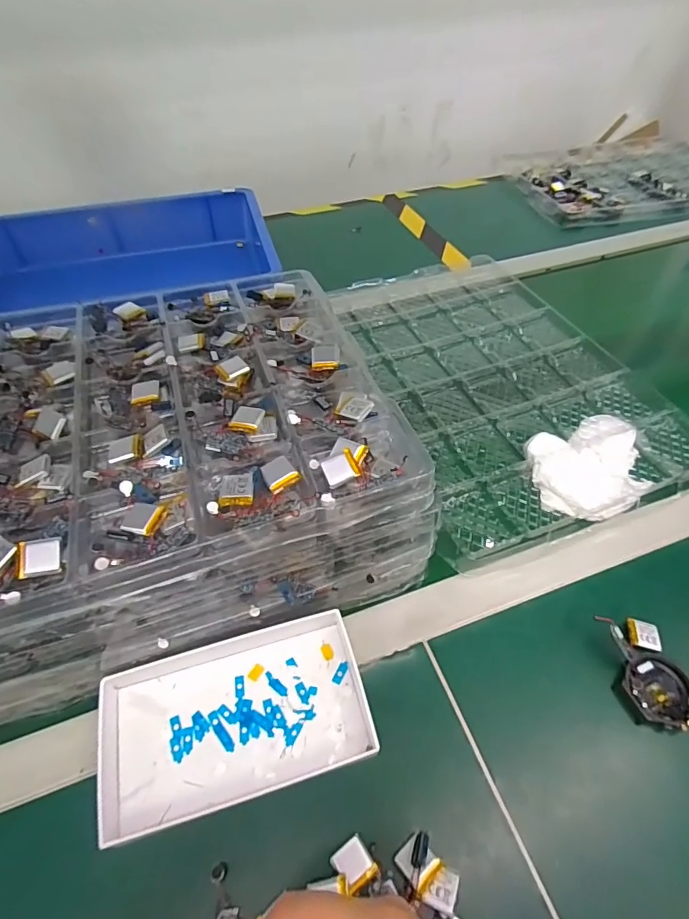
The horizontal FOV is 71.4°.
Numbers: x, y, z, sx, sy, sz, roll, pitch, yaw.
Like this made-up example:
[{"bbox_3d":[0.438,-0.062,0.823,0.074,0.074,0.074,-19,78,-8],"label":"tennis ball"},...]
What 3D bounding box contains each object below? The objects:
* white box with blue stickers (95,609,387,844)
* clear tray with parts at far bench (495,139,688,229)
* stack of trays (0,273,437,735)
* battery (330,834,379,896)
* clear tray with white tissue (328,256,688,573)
[{"bbox_3d":[-0.075,0.177,0.336,0.176,0.028,0.101,-13,52,-10],"label":"white box with blue stickers"},{"bbox_3d":[0.553,-0.565,0.947,0.462,0.028,0.289,-12,52,-9],"label":"clear tray with parts at far bench"},{"bbox_3d":[-0.188,0.006,0.399,0.418,0.148,0.303,-15,52,-12],"label":"stack of trays"},{"bbox_3d":[0.006,0.245,0.291,0.020,0.006,0.022,-29,56,-21],"label":"battery"},{"bbox_3d":[0.181,-0.102,0.562,0.292,0.025,0.437,-12,51,-7],"label":"clear tray with white tissue"}]

